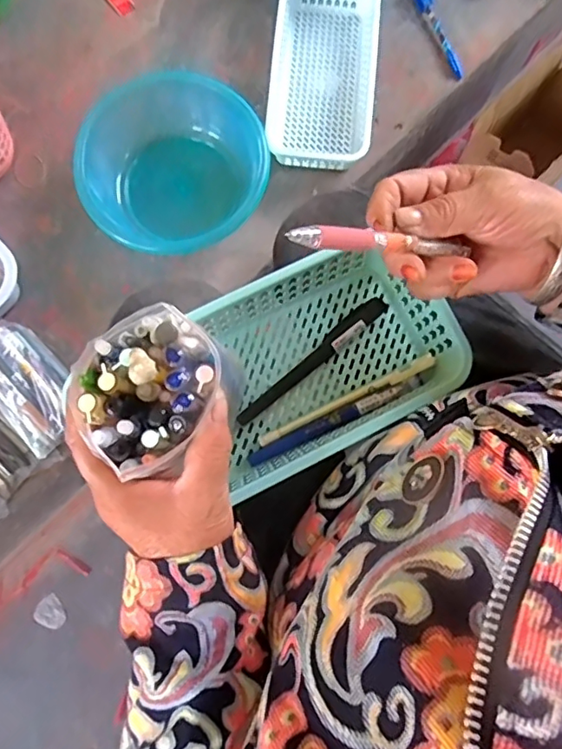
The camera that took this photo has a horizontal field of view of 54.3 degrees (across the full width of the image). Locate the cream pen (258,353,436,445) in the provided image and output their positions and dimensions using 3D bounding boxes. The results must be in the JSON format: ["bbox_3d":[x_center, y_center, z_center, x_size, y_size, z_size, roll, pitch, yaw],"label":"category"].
[{"bbox_3d":[0.050,0.019,0.407,0.143,0.006,0.009,-26,81,-4],"label":"cream pen"}]

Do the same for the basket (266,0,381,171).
[{"bbox_3d":[0.057,-0.394,0.714,0.136,0.047,0.267,5,80,1],"label":"basket"}]

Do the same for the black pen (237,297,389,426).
[{"bbox_3d":[0.024,-0.011,0.413,0.141,0.016,0.016,-41,82,-7],"label":"black pen"}]

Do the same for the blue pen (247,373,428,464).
[{"bbox_3d":[0.040,0.033,0.401,0.137,0.011,0.011,-25,80,-4],"label":"blue pen"}]

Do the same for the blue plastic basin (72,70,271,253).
[{"bbox_3d":[-0.129,-0.245,0.668,0.202,0.085,0.220,0,80,0],"label":"blue plastic basin"}]

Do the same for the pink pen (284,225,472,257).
[{"bbox_3d":[0.055,-0.069,0.286,0.124,0.007,0.012,-5,77,-36],"label":"pink pen"}]

